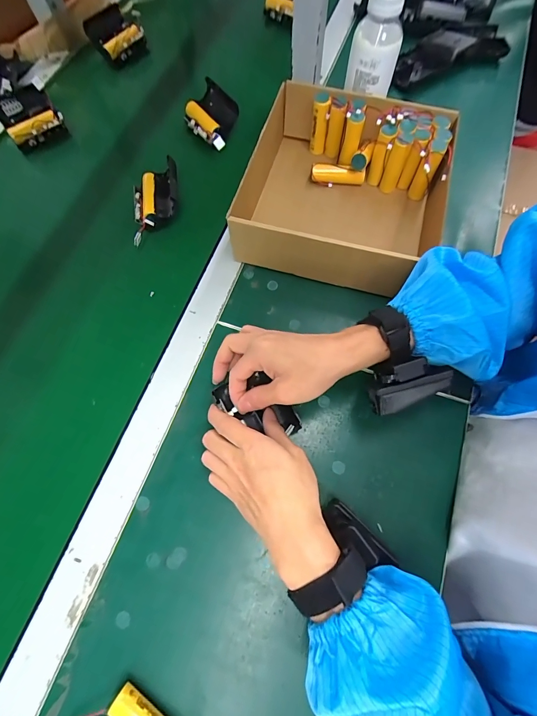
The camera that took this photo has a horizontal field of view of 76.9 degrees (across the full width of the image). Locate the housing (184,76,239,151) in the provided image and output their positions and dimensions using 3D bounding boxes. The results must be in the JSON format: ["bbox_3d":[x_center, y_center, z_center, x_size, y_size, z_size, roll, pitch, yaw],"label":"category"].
[{"bbox_3d":[-0.079,-0.354,0.494,0.062,0.032,0.117,-33,73,-11],"label":"housing"}]

